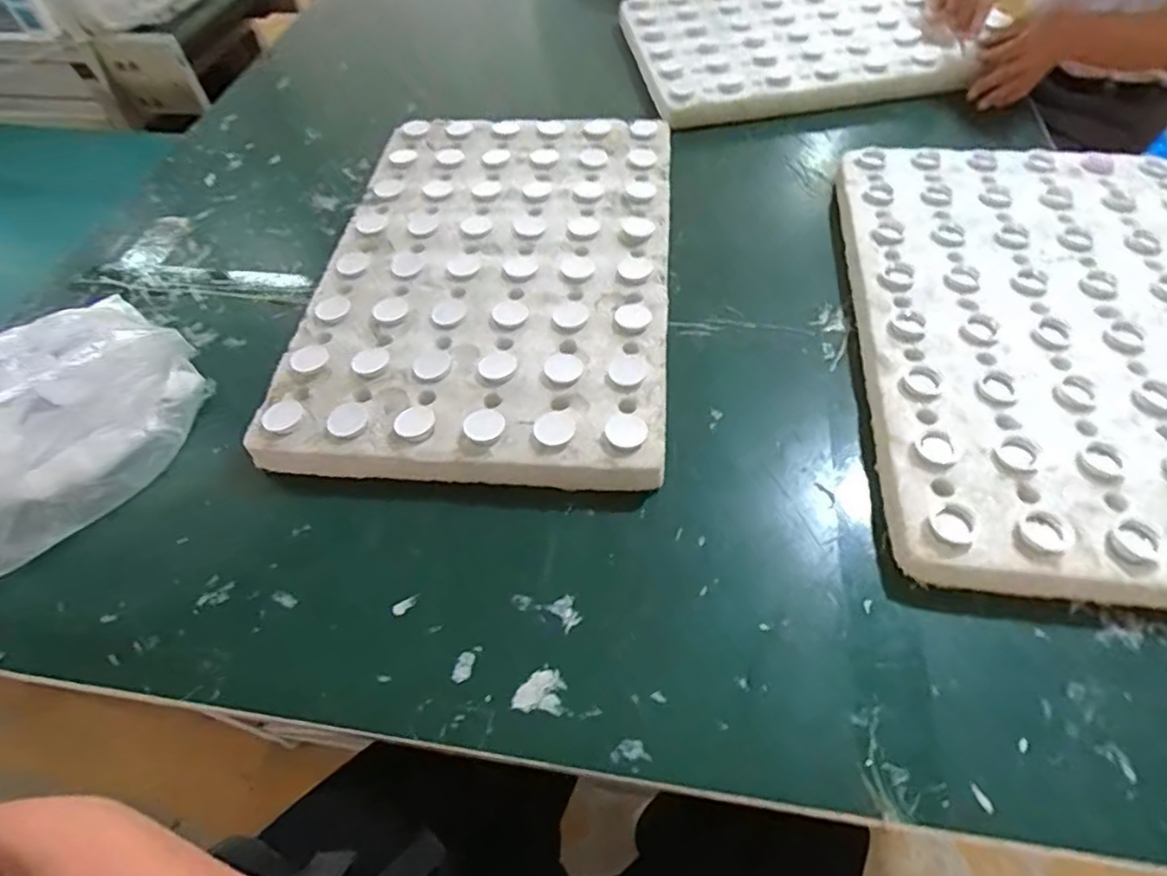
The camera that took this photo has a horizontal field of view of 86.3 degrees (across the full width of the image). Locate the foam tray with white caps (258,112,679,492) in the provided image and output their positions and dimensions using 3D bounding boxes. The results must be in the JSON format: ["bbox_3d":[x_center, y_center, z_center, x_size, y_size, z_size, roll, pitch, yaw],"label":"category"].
[{"bbox_3d":[-0.090,-0.197,0.687,0.367,0.037,0.561,3,53,4],"label":"foam tray with white caps"}]

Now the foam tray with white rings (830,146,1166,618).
[{"bbox_3d":[0.456,-0.102,0.593,0.368,0.051,0.545,5,56,7],"label":"foam tray with white rings"}]

